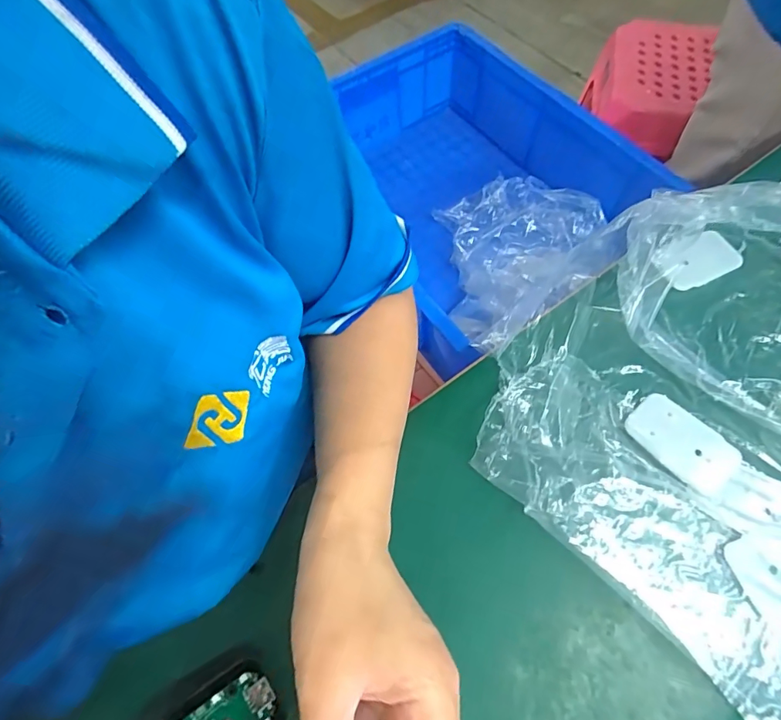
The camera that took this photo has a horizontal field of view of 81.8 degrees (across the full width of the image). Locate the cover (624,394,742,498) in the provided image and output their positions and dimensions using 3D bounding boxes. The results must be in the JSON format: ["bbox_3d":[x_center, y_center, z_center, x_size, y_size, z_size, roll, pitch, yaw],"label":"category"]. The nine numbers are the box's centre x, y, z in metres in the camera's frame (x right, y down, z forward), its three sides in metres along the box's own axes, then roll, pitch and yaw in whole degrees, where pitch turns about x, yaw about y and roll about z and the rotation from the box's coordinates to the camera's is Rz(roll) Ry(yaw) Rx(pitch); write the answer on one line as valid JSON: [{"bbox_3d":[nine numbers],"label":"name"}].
[{"bbox_3d":[0.202,0.057,0.313,0.042,0.007,0.069,-41,70,-19],"label":"cover"}]

